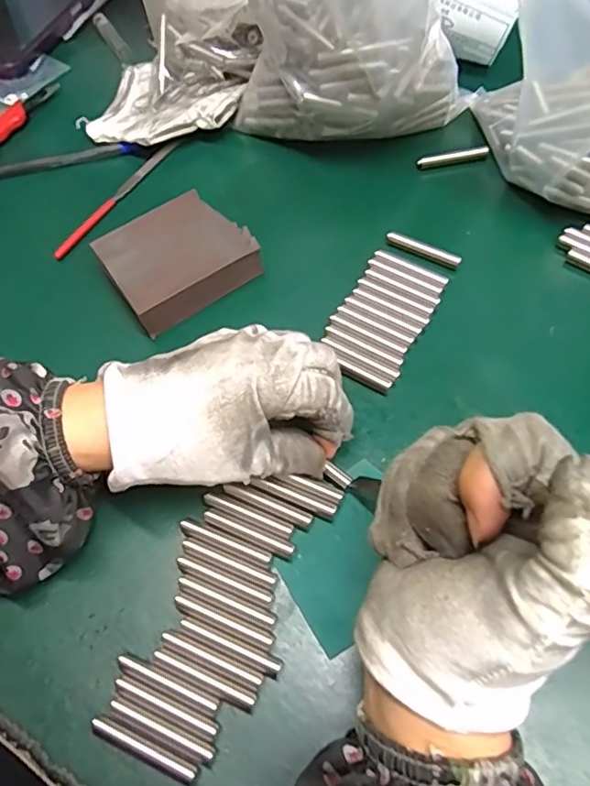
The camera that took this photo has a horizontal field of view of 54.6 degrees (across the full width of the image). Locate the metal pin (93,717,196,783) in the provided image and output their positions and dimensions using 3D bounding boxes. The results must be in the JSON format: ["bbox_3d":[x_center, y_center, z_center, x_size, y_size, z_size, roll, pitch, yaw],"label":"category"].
[{"bbox_3d":[-0.061,0.145,0.232,0.046,0.008,0.006,19,64,13],"label":"metal pin"}]

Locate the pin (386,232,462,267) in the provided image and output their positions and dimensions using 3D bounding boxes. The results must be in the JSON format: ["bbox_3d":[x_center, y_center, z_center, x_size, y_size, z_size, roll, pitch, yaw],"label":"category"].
[{"bbox_3d":[0.080,-0.089,0.354,0.048,0.005,0.007,26,64,19],"label":"pin"}]

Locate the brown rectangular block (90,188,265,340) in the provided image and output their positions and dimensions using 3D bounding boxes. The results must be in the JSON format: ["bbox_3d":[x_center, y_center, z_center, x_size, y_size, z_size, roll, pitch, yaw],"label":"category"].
[{"bbox_3d":[-0.073,-0.082,0.352,0.079,0.026,0.068,-33,64,-14],"label":"brown rectangular block"}]

